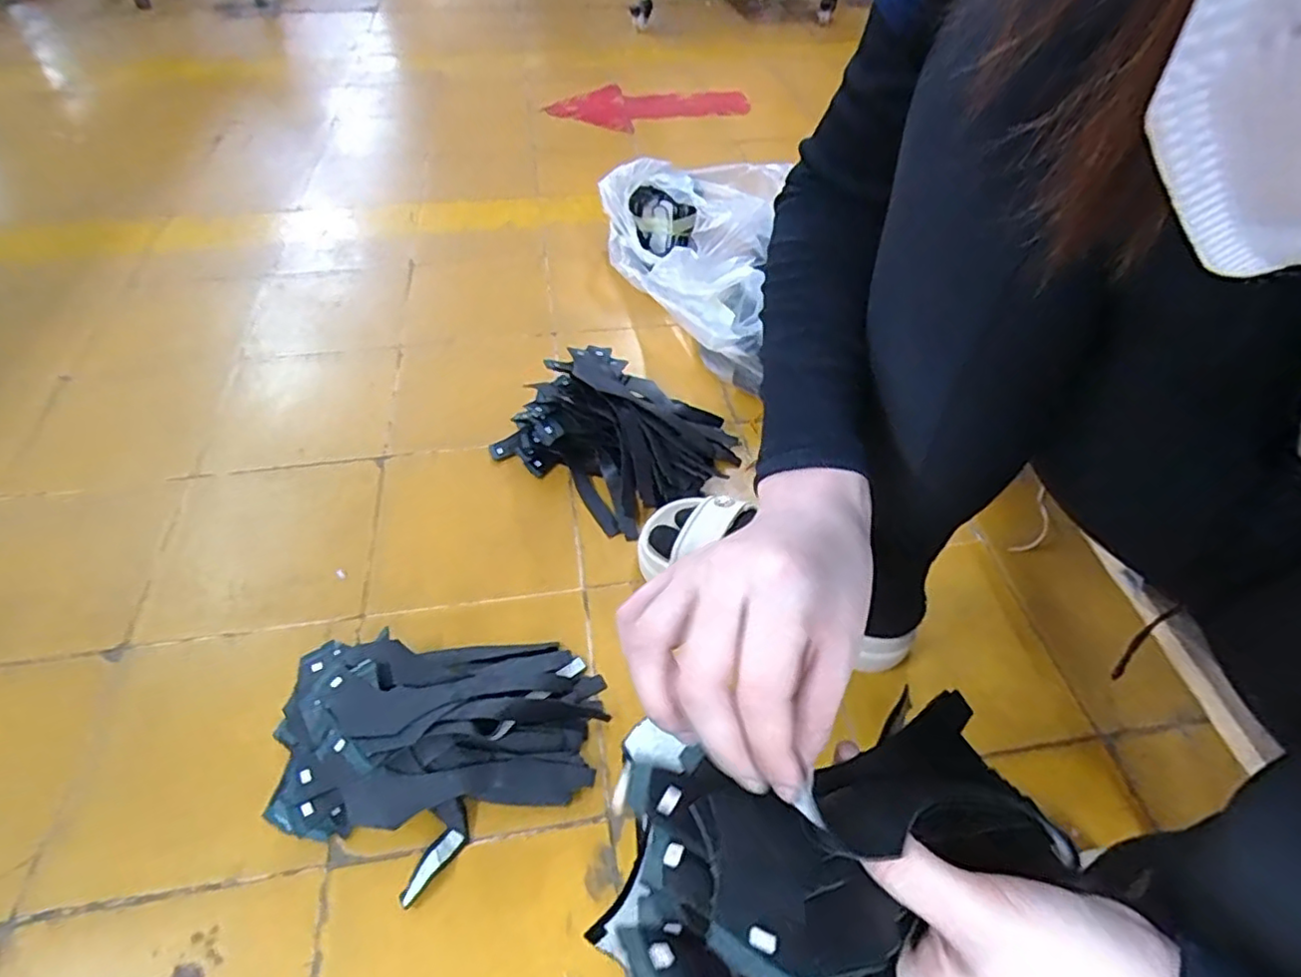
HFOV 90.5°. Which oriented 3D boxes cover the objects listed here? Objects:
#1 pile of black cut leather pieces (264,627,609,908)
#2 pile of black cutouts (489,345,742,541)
[{"bbox_3d":[-0.162,0.188,0.478,0.235,0.060,0.174,-1,50,-3],"label":"pile of black cut leather pieces"},{"bbox_3d":[-0.030,-0.064,0.685,0.205,0.081,0.214,-36,59,-28],"label":"pile of black cutouts"}]

